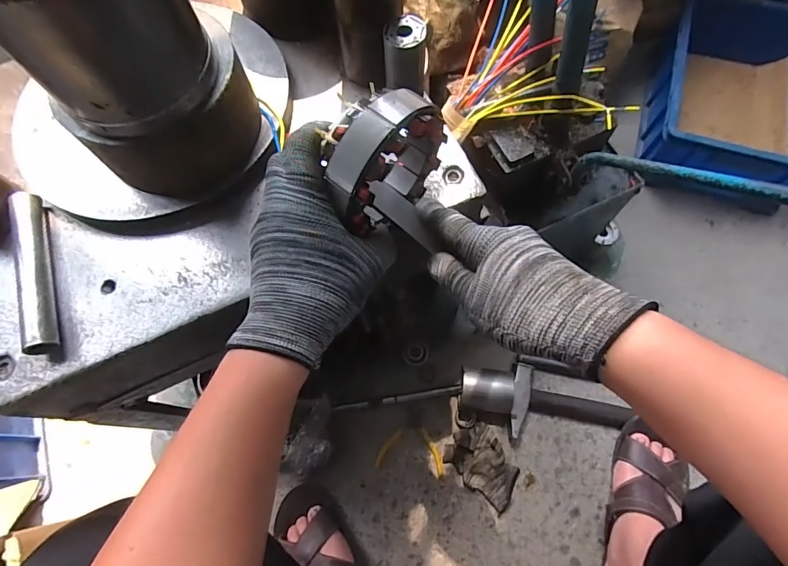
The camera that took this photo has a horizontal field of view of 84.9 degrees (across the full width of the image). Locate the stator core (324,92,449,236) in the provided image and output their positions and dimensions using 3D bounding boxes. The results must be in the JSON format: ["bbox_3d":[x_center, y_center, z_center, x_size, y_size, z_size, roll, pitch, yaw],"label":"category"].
[{"bbox_3d":[-0.010,-0.092,0.324,0.042,0.103,0.112,40,76,15],"label":"stator core"}]

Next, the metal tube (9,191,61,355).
[{"bbox_3d":[-0.310,-0.012,0.371,0.019,0.021,0.152,-21,70,-6],"label":"metal tube"}]

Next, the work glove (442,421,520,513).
[{"bbox_3d":[0.153,0.300,0.712,0.087,0.026,0.129,-42,74,-13],"label":"work glove"}]

